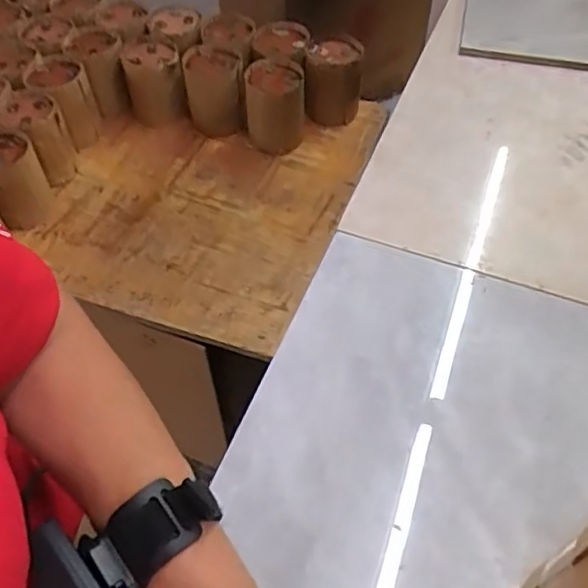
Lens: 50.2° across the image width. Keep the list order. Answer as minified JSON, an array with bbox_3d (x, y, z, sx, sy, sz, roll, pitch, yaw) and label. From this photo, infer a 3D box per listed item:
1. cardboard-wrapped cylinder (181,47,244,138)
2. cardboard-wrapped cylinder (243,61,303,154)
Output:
[{"bbox_3d":[-0.118,-0.298,0.942,0.085,0.097,0.085,-7,54,-5],"label":"cardboard-wrapped cylinder"},{"bbox_3d":[-0.027,-0.270,0.918,0.082,0.102,0.085,0,54,0],"label":"cardboard-wrapped cylinder"}]

